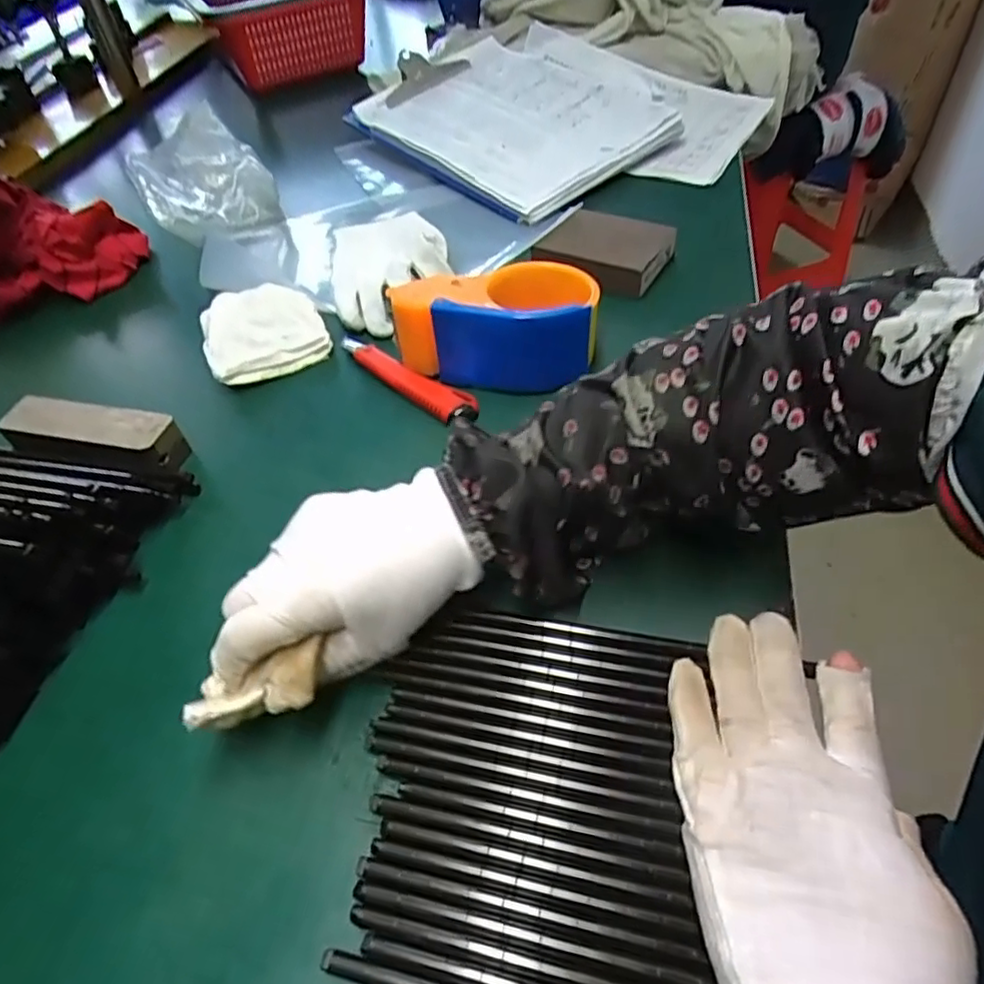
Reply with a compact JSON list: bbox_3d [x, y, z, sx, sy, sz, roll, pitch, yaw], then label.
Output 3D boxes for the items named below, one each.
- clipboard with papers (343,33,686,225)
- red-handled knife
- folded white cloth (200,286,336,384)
[{"bbox_3d":[0.013,-0.406,0.677,0.230,0.026,0.326,-30,54,-17],"label":"clipboard with papers"},{"bbox_3d":[-0.064,-0.083,0.452,0.136,0.018,0.024,34,62,29],"label":"red-handled knife"},{"bbox_3d":[-0.174,-0.121,0.486,0.085,0.033,0.075,-22,52,-12],"label":"folded white cloth"}]

